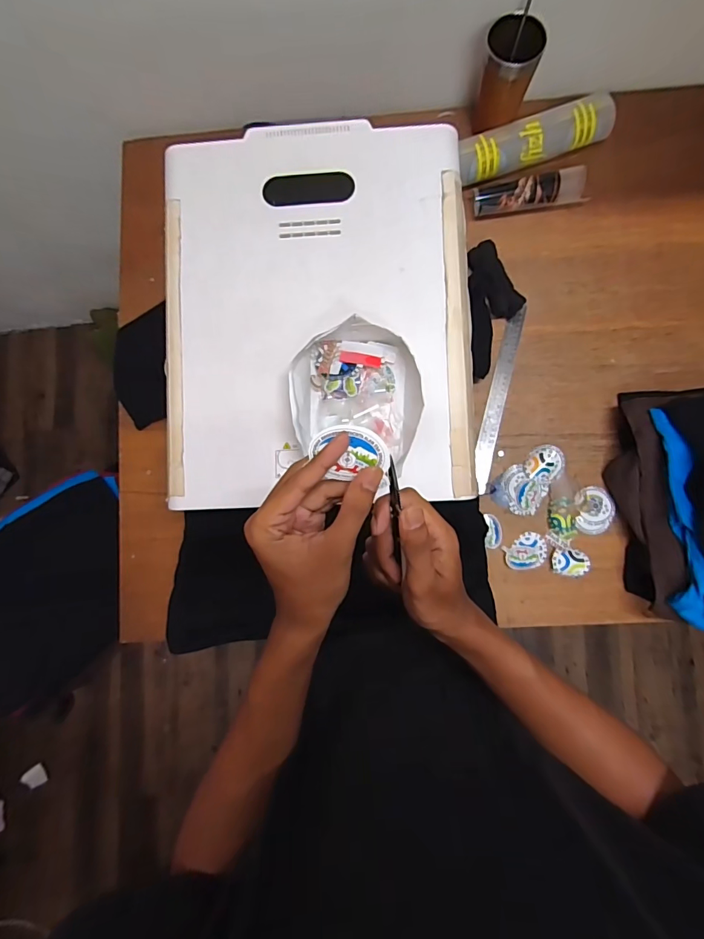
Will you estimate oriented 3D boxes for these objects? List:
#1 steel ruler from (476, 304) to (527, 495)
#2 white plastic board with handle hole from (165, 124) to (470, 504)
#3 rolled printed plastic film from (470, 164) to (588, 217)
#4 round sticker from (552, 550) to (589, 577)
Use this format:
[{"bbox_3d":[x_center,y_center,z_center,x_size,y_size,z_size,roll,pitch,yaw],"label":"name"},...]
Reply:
[{"bbox_3d":[0.241,-0.115,0.717,0.028,0.009,0.308,13,86,12],"label":"steel ruler"},{"bbox_3d":[-0.046,-0.209,0.571,0.395,0.025,0.496,-2,85,2],"label":"white plastic board with handle hole"},{"bbox_3d":[0.293,-0.458,0.713,0.186,0.038,0.053,-5,85,1],"label":"rolled printed plastic film"},{"bbox_3d":[0.346,0.148,0.685,0.053,0.013,0.042,-2,85,2],"label":"round sticker"}]

